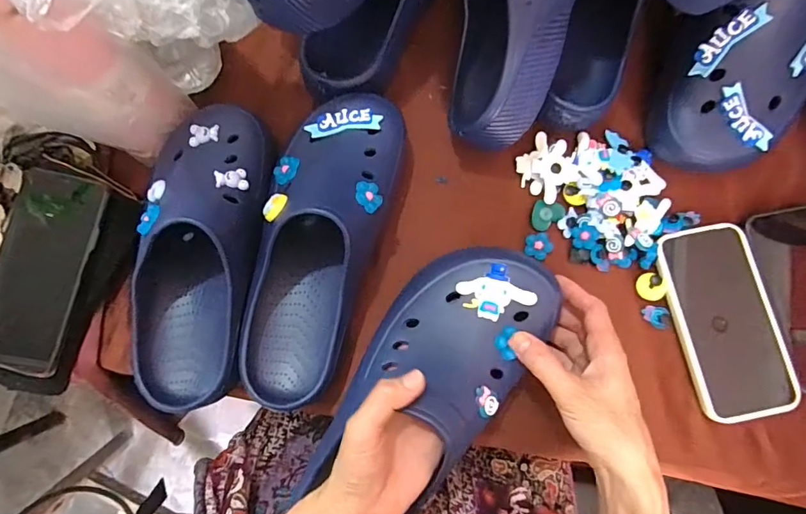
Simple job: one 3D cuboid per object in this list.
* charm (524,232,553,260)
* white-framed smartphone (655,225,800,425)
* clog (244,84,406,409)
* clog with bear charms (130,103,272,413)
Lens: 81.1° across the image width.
[{"bbox_3d":[0.124,-0.010,0.431,0.024,0.005,0.023,0,90,13],"label":"charm"},{"bbox_3d":[0.282,0.054,0.413,0.085,0.012,0.163,-10,79,-1],"label":"white-framed smartphone"},{"bbox_3d":[-0.071,-0.013,0.394,0.099,0.096,0.268,16,80,3],"label":"clog"},{"bbox_3d":[-0.172,-0.008,0.378,0.106,0.077,0.251,8,80,2],"label":"clog with bear charms"}]

